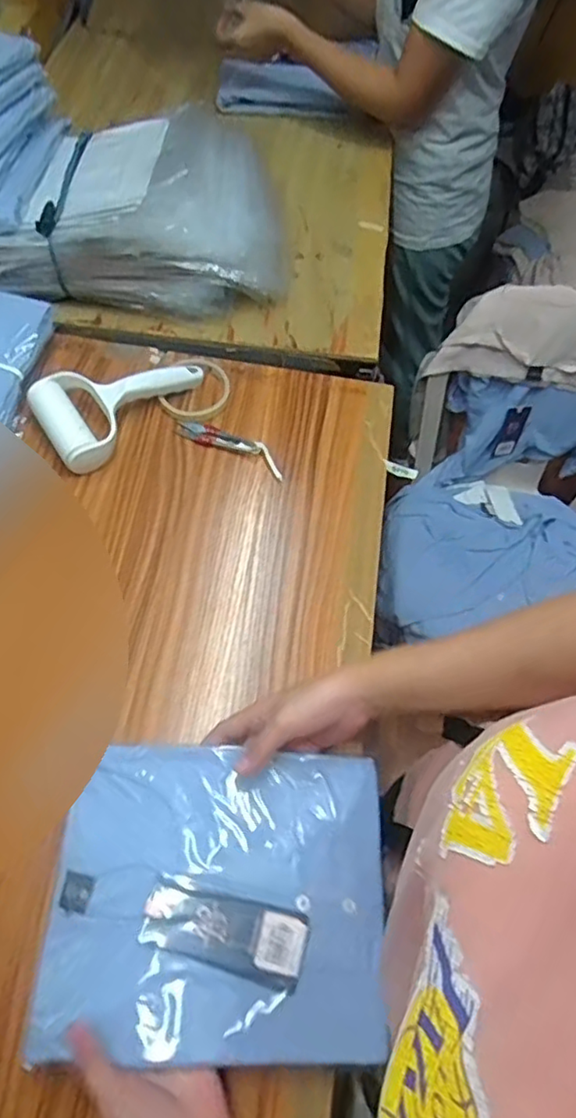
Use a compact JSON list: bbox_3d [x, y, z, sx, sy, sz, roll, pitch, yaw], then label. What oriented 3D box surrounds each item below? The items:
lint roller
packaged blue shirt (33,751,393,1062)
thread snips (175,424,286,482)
[{"bbox_3d":[-0.182,-0.176,0.695,0.192,0.050,0.117,-29,67,-17],"label":"lint roller"},{"bbox_3d":[-0.051,0.252,0.468,0.244,0.019,0.205,3,61,-1],"label":"packaged blue shirt"},{"bbox_3d":[-0.061,-0.129,0.688,0.131,0.006,0.031,26,63,11],"label":"thread snips"}]

